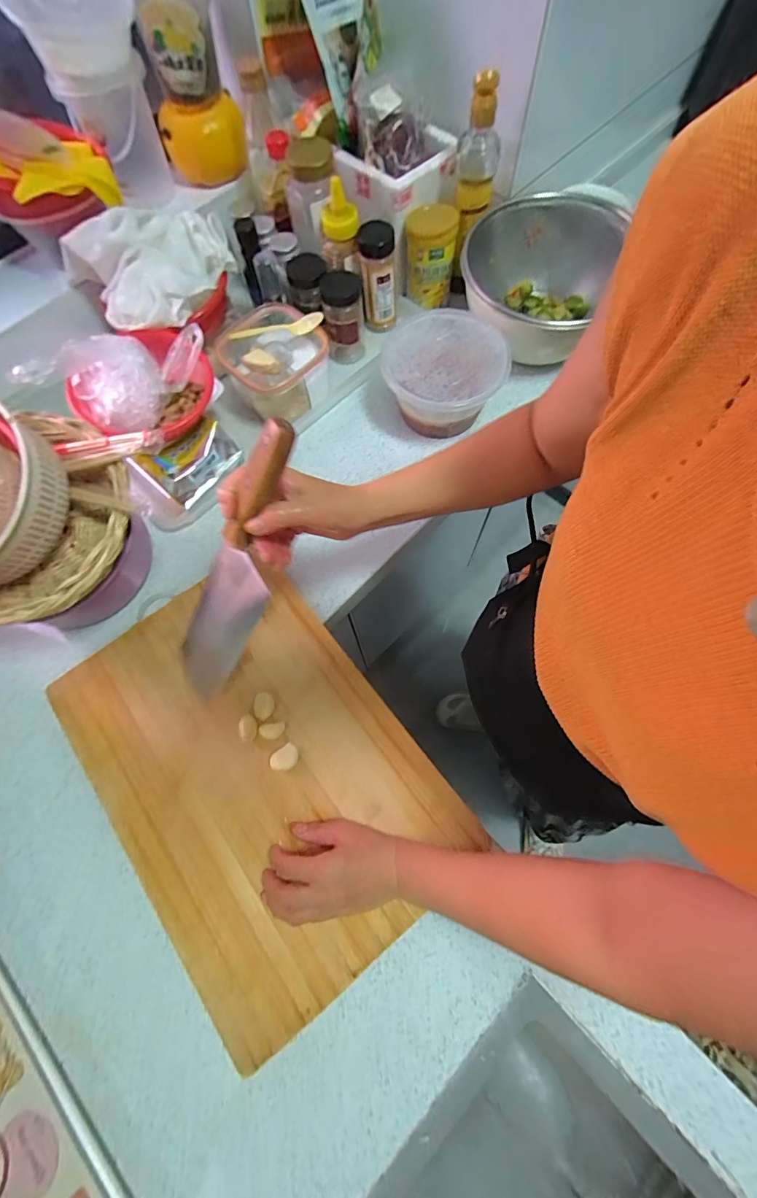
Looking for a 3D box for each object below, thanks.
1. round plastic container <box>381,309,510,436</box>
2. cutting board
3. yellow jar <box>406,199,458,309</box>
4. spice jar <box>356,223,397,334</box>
[{"bbox_3d":[0.092,-0.313,0.628,0.159,0.094,0.155,-1,71,2],"label":"round plastic container"},{"bbox_3d":[-0.141,0.182,0.491,0.313,0.019,0.444,-37,74,-10],"label":"cutting board"},{"bbox_3d":[0.081,-0.528,0.680,0.070,0.116,0.069,-1,71,2],"label":"yellow jar"},{"bbox_3d":[-0.001,-0.490,0.668,0.054,0.126,0.055,-6,71,0],"label":"spice jar"}]

